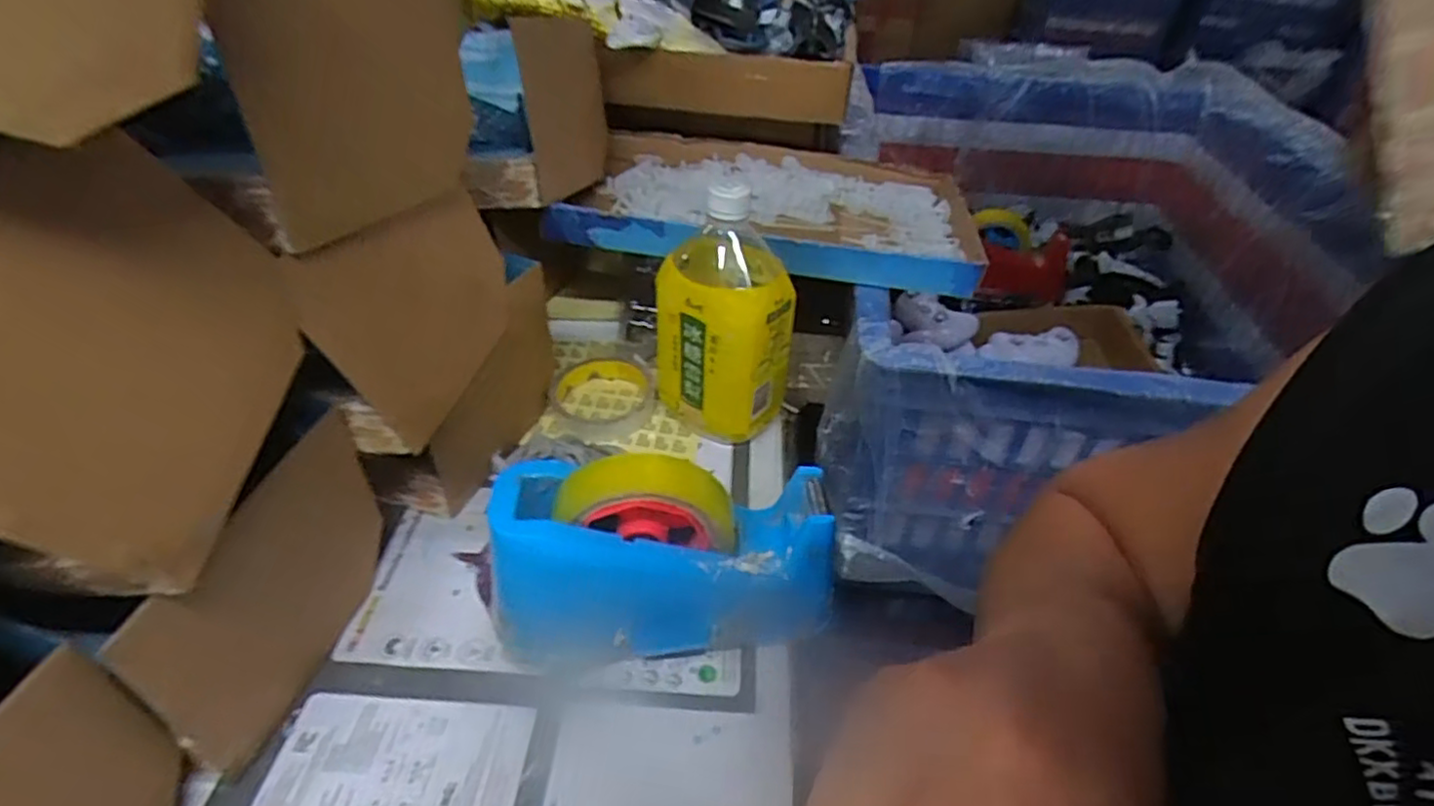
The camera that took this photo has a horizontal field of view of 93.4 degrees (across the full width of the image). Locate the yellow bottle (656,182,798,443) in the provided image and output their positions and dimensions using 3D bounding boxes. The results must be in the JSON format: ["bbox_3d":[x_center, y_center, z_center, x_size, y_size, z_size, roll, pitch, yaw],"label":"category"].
[{"bbox_3d":[0.007,-0.065,0.520,0.102,0.187,0.096,7,40,4],"label":"yellow bottle"}]

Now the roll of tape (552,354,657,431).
[{"bbox_3d":[-0.099,-0.008,0.571,0.088,0.020,0.098,7,40,4],"label":"roll of tape"}]

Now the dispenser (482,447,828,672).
[{"bbox_3d":[-0.030,0.088,0.394,0.194,0.121,0.066,-3,41,-7],"label":"dispenser"}]

